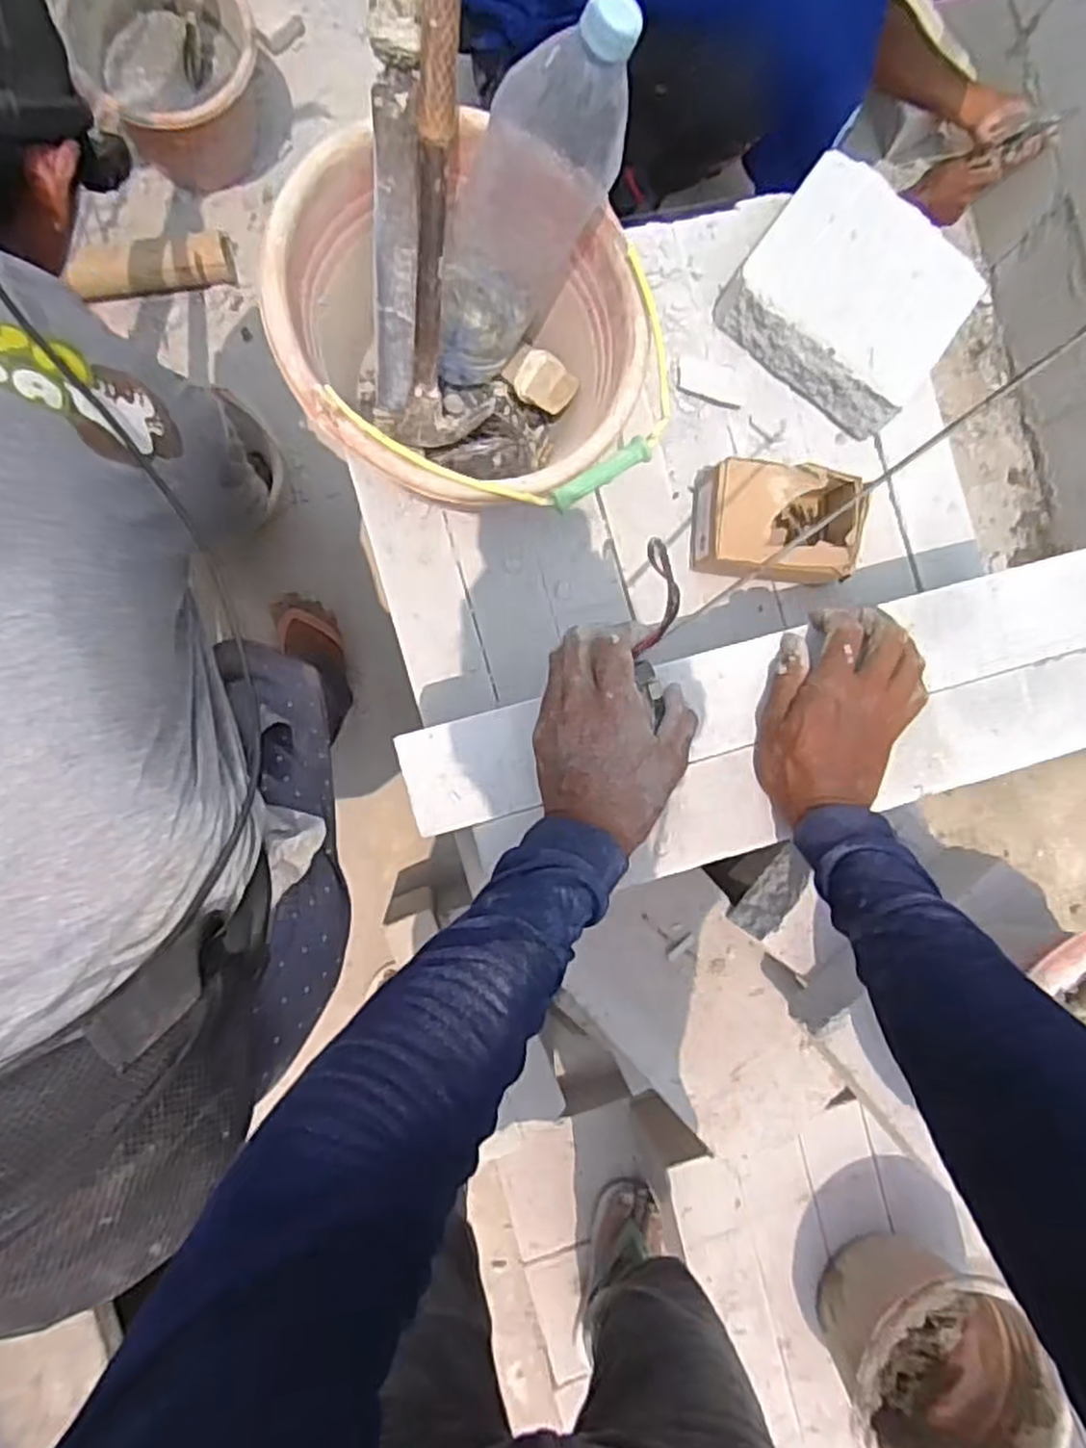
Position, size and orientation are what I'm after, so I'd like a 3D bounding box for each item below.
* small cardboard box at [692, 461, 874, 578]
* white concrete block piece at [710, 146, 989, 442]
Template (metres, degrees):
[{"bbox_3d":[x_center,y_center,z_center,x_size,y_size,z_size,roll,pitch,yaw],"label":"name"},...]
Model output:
[{"bbox_3d":[0.220,-0.191,0.735,0.139,0.078,0.091,7,87,-7],"label":"small cardboard box"},{"bbox_3d":[0.296,-0.412,0.745,0.196,0.072,0.167,36,84,-5],"label":"white concrete block piece"}]

